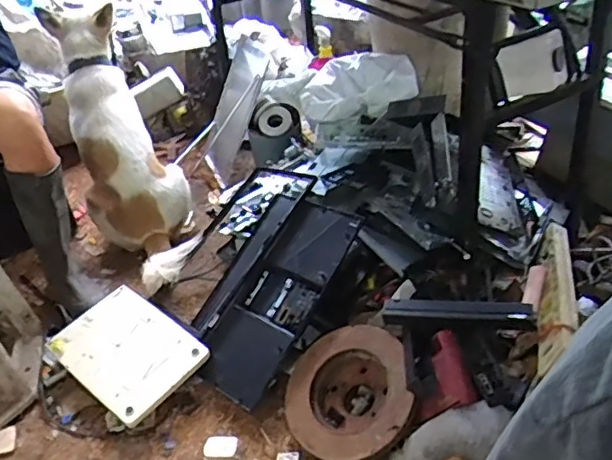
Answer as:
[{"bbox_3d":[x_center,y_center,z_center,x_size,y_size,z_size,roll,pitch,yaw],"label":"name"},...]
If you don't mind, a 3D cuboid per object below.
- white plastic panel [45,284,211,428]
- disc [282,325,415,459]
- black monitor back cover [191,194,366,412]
[{"bbox_3d":[-0.367,0.242,1.188,0.308,0.026,0.205,26,57,33],"label":"white plastic panel"},{"bbox_3d":[0.080,0.302,1.056,0.239,0.072,0.241,-28,44,15],"label":"disc"},{"bbox_3d":[-0.079,0.111,1.203,0.258,0.041,0.453,20,72,40],"label":"black monitor back cover"}]

